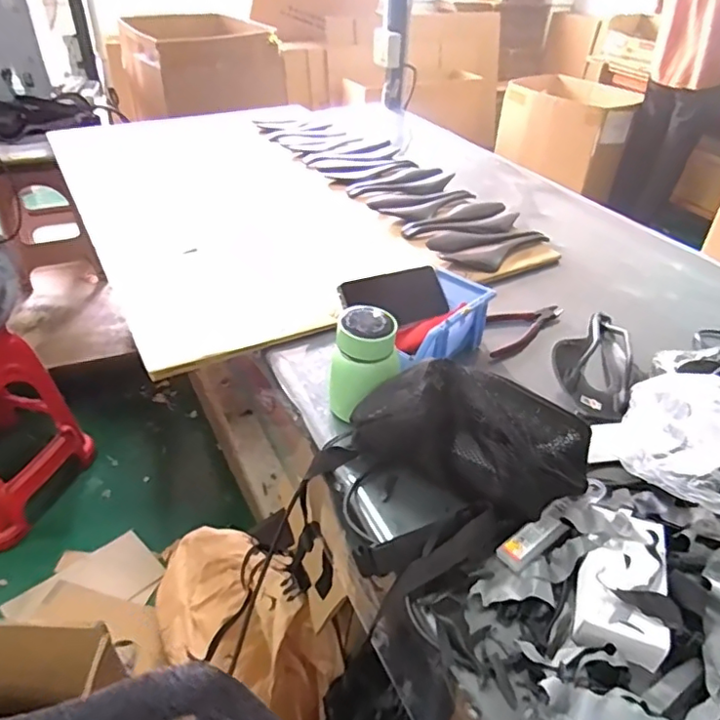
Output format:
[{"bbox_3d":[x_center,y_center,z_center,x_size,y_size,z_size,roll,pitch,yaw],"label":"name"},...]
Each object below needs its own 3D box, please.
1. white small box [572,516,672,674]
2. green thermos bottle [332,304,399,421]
[{"bbox_3d":[0.216,0.183,0.465,0.066,0.026,0.116,14,39,14],"label":"white small box"},{"bbox_3d":[0.005,0.008,0.627,0.075,0.122,0.064,1,38,-1],"label":"green thermos bottle"}]

